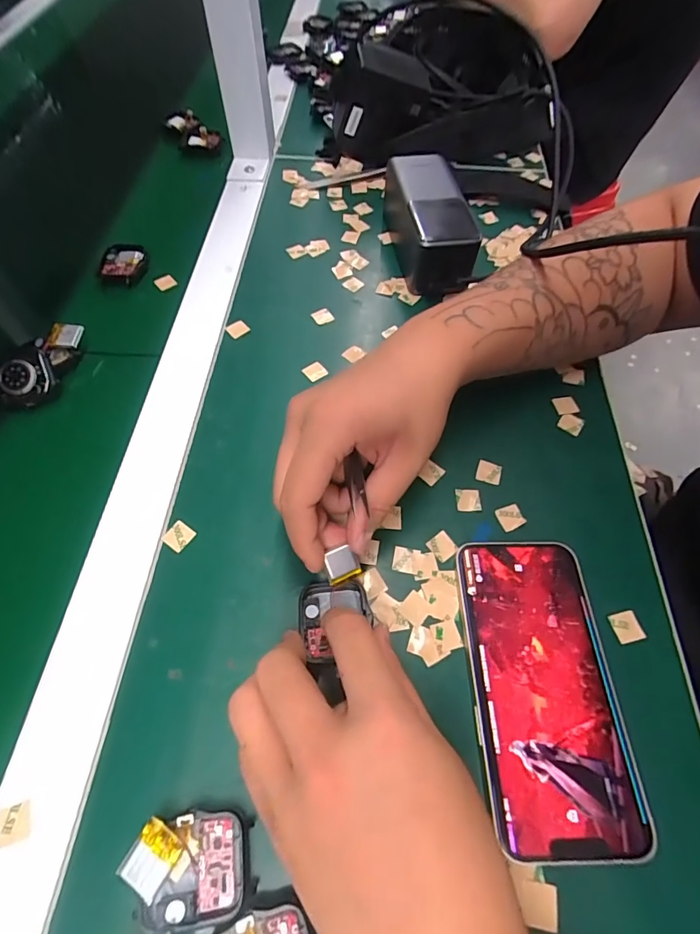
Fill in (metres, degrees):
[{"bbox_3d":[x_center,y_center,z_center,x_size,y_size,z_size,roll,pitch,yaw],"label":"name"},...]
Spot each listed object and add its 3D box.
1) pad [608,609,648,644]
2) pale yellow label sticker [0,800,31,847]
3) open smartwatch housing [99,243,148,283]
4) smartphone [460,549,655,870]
[{"bbox_3d":[0.156,0.089,0.252,0.015,0.004,0.016,-11,60,-7],"label":"pad"},{"bbox_3d":[-0.151,0.159,0.201,0.014,0.004,0.015,-21,62,-13],"label":"pale yellow label sticker"},{"bbox_3d":[-0.201,-0.180,0.396,0.040,0.010,0.043,0,60,0],"label":"open smartwatch housing"},{"bbox_3d":[0.100,0.108,0.233,0.073,0.009,0.143,0,60,0],"label":"smartphone"}]

